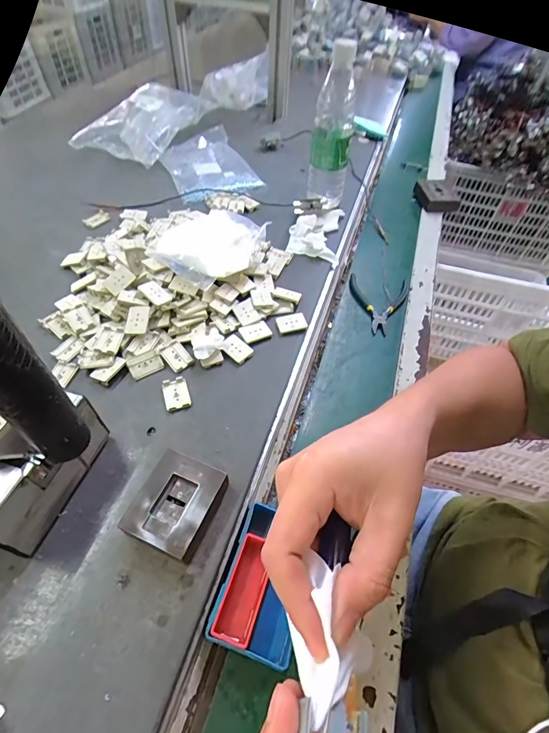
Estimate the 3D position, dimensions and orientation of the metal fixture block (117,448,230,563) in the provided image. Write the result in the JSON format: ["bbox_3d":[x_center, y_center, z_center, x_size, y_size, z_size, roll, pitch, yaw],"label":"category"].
[{"bbox_3d":[-0.089,0.126,0.347,0.069,0.028,0.080,21,54,12],"label":"metal fixture block"}]

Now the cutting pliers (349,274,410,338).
[{"bbox_3d":[0.161,-0.095,0.578,0.090,0.011,0.116,8,53,2],"label":"cutting pliers"}]

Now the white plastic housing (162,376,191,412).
[{"bbox_3d":[-0.112,0.031,0.431,0.028,0.005,0.041,-14,55,-14],"label":"white plastic housing"}]

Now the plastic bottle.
[{"bbox_3d":[0.089,-0.354,0.577,0.061,0.223,0.060,9,53,3],"label":"plastic bottle"}]

